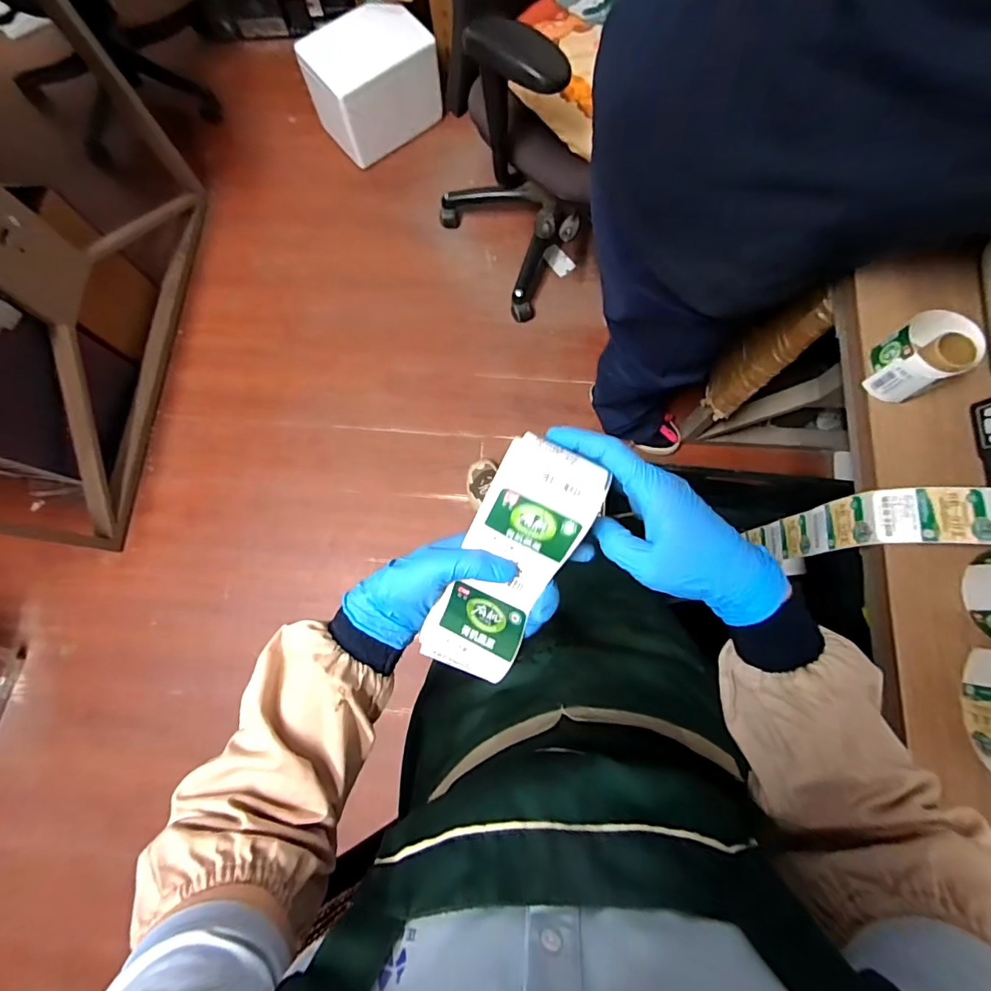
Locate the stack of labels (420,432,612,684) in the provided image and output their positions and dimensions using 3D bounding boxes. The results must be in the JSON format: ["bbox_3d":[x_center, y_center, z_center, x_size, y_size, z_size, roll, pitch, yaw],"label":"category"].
[{"bbox_3d":[0.013,0.044,0.350,0.072,0.038,0.170,25,101,6],"label":"stack of labels"}]

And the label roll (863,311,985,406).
[{"bbox_3d":[0.508,-0.164,0.595,0.097,0.068,0.081,-33,79,-7],"label":"label roll"}]

